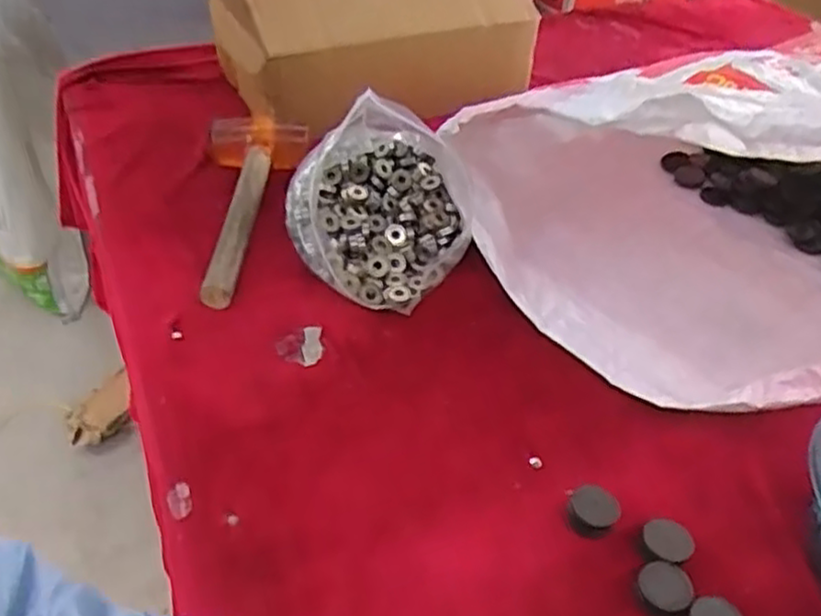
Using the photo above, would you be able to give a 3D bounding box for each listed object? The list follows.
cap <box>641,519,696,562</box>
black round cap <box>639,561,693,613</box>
[{"bbox_3d":[0.174,0.158,0.497,0.032,0.005,0.028,6,50,14],"label":"cap"},{"bbox_3d":[0.165,0.180,0.474,0.033,0.006,0.032,3,40,-3],"label":"black round cap"}]

